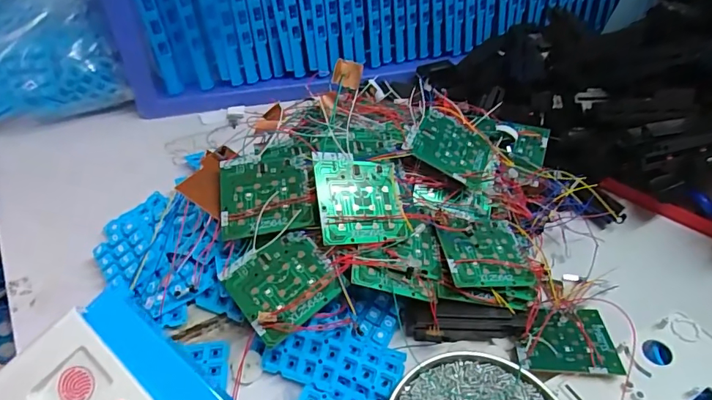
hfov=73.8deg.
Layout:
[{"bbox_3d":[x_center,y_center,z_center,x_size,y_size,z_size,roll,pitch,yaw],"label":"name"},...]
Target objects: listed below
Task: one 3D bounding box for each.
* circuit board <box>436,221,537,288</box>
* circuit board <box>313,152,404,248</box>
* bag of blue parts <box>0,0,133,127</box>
[{"bbox_3d":[0.105,0.042,0.387,0.072,0.008,0.063,2,49,-17],"label":"circuit board"},{"bbox_3d":[0.004,-0.001,0.372,0.070,0.005,0.071,2,69,-26],"label":"circuit board"},{"bbox_3d":[-0.388,-0.184,0.547,0.201,0.084,0.203,-15,49,-18],"label":"bag of blue parts"}]

